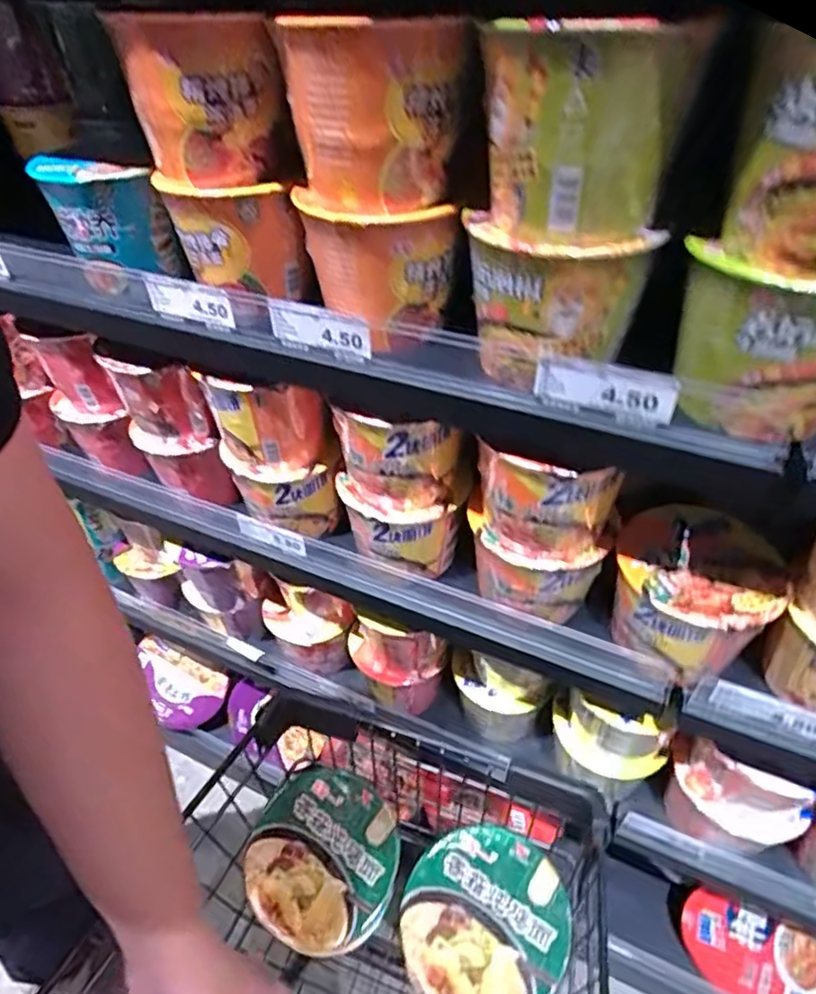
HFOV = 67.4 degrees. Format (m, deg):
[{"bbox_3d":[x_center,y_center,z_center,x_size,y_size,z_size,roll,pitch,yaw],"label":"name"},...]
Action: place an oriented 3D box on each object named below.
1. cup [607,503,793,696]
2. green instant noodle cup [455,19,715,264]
[{"bbox_3d":[0.252,0.088,0.549,0.127,0.092,0.120,-2,44,2],"label":"cup"},{"bbox_3d":[0.096,-0.203,0.343,0.111,0.109,0.087,10,45,14],"label":"green instant noodle cup"}]

